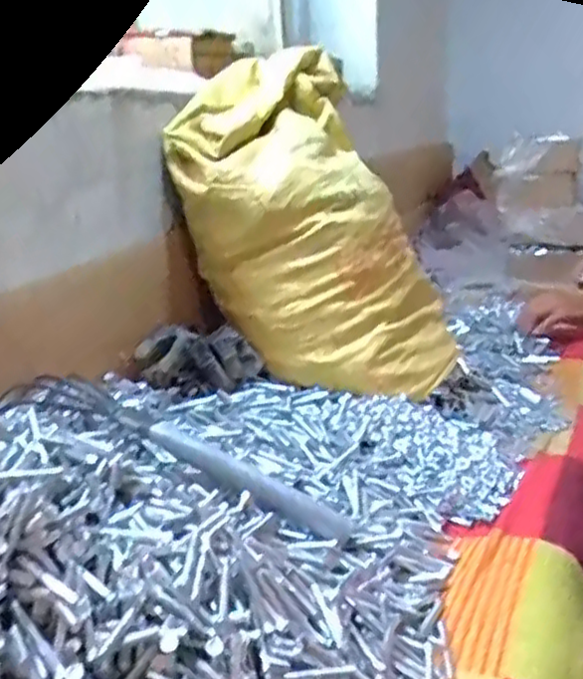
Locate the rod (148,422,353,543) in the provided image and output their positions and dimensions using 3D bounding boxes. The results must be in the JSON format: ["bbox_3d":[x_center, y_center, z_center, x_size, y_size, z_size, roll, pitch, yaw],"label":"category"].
[{"bbox_3d":[-0.034,0.116,0.585,0.178,0.025,0.017,27,22,6],"label":"rod"}]

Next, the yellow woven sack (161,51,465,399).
[{"bbox_3d":[0.032,-0.147,0.948,0.210,0.464,0.327,-26,10,25],"label":"yellow woven sack"}]

